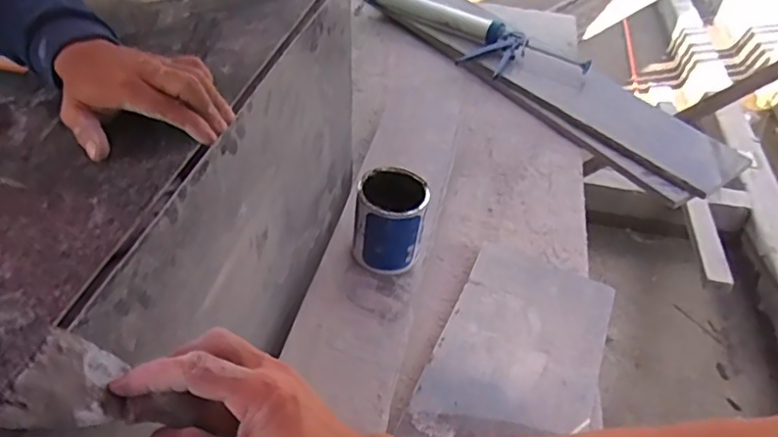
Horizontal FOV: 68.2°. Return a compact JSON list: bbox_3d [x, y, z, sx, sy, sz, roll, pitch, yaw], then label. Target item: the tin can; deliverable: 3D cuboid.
[{"bbox_3d":[0.003,0.007,0.823,0.099,0.123,0.101,2,42,-2],"label":"tin can"}]

